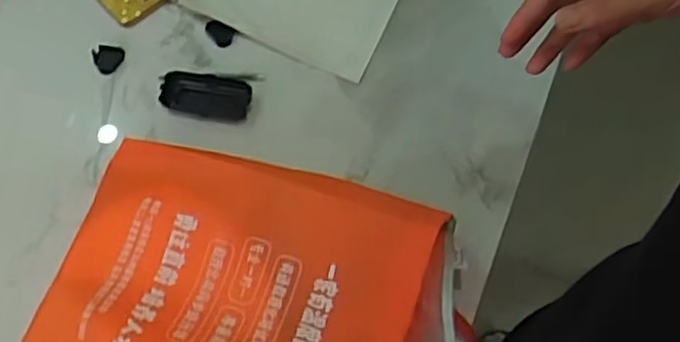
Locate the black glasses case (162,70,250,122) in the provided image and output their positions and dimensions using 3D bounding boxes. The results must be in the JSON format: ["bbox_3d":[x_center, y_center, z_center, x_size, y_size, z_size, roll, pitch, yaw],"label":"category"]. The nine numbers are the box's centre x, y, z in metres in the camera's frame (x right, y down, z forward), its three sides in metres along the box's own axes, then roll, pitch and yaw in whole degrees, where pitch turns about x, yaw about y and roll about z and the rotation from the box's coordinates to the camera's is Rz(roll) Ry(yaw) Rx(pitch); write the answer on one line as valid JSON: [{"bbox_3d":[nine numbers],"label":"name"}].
[{"bbox_3d":[-0.169,-0.097,0.856,0.111,0.019,0.054,9,68,3],"label":"black glasses case"}]

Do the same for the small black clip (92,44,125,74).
[{"bbox_3d":[-0.300,-0.145,0.880,0.038,0.008,0.037,8,68,3],"label":"small black clip"}]

